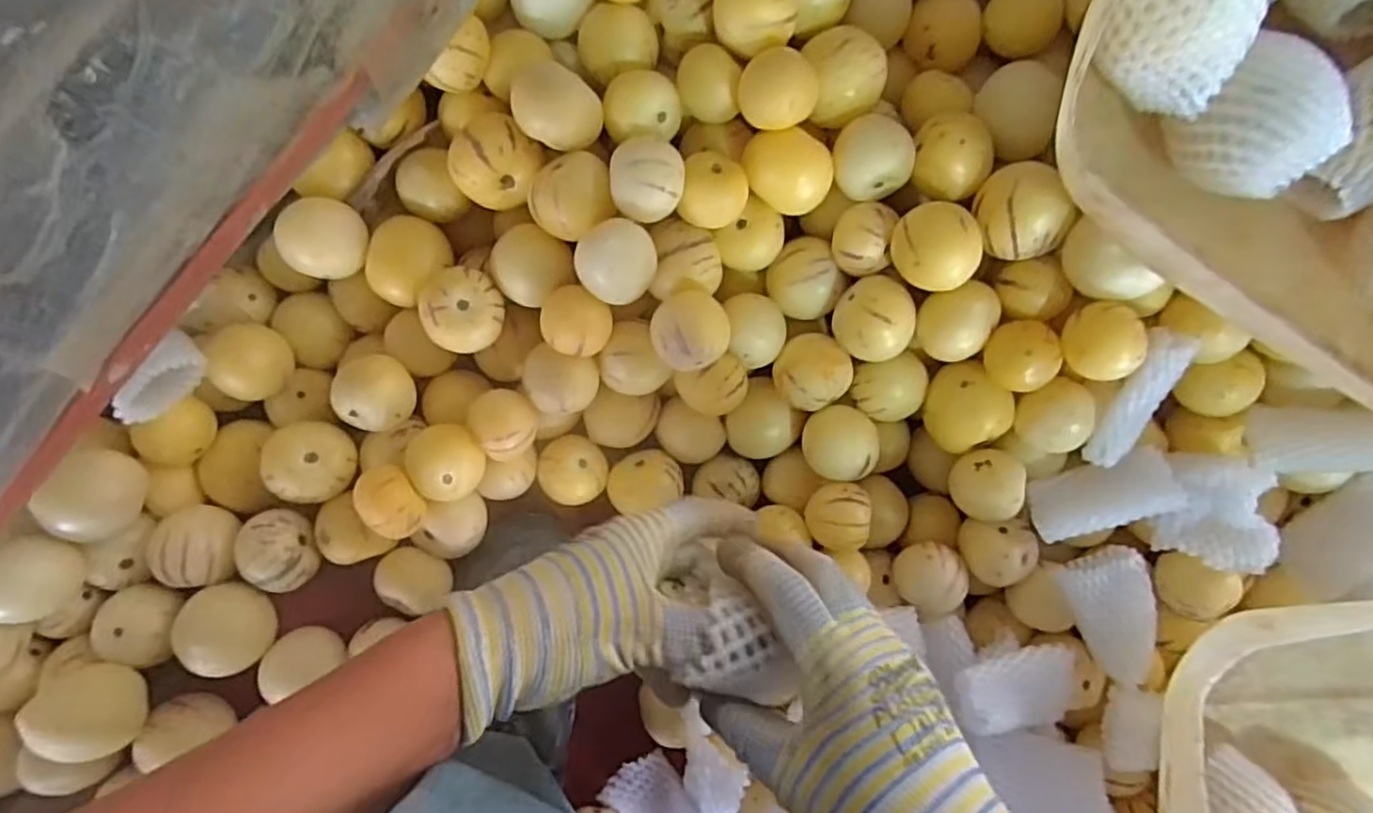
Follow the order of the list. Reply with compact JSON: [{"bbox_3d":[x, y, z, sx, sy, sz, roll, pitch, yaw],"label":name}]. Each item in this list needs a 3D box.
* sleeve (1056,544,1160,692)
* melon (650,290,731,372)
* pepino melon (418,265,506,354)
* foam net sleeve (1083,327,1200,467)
[{"bbox_3d":[0.283,0.136,0.461,0.045,0.018,0.089,-25,93,-5],"label":"sleeve"},{"bbox_3d":[0.002,-0.047,0.445,0.048,0.046,0.049,7,90,-6],"label":"melon"},{"bbox_3d":[-0.141,-0.062,0.453,0.048,0.045,0.054,-23,93,-5],"label":"pepino melon"},{"bbox_3d":[0.272,-0.004,0.432,0.031,0.022,0.087,16,117,-6],"label":"foam net sleeve"}]

